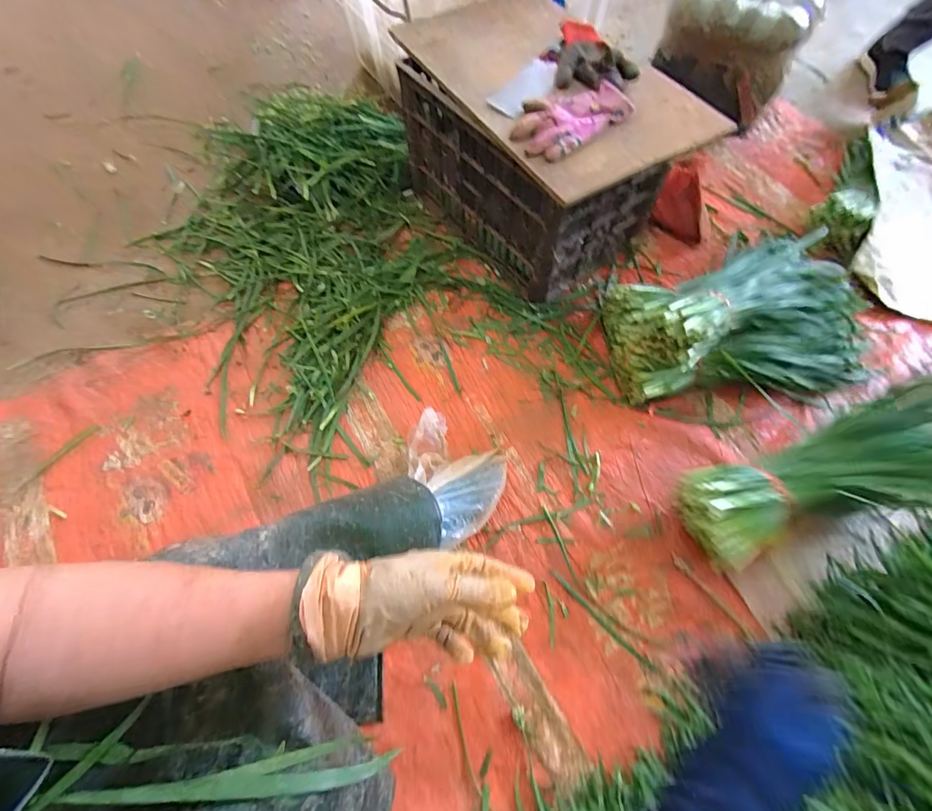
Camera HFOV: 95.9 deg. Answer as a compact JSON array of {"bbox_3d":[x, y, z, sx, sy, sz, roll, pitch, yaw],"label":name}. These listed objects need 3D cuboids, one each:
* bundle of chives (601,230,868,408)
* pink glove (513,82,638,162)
[{"bbox_3d":[0.515,-0.156,0.759,0.473,0.176,0.257,-1,65,-2],"label":"bundle of chives"},{"bbox_3d":[0.163,-0.459,0.667,0.186,0.032,0.119,-37,71,-15],"label":"pink glove"}]

